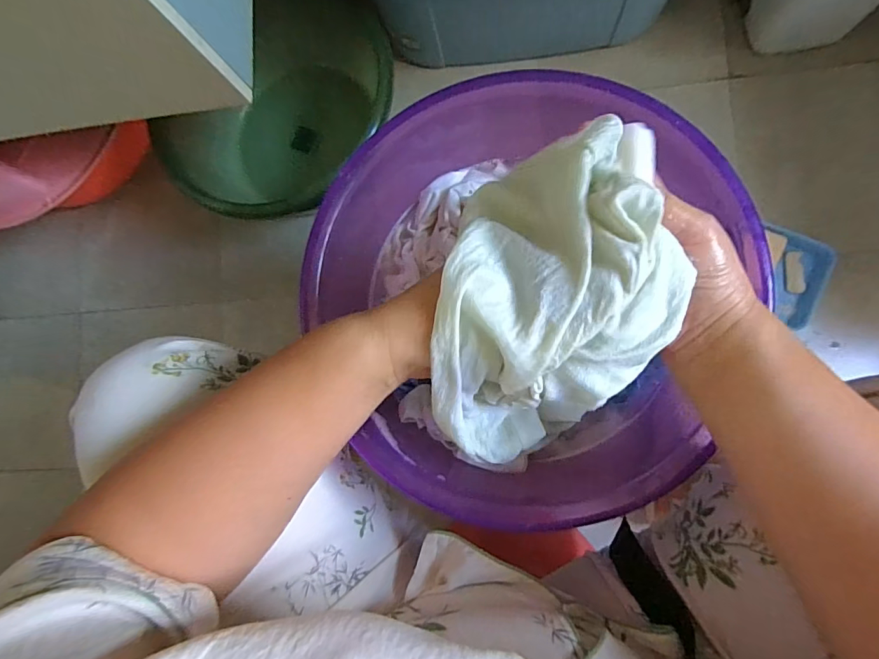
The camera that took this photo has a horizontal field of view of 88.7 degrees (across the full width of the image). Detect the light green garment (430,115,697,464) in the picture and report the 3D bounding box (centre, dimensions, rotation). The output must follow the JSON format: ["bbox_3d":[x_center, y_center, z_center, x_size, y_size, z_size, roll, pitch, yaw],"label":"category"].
[{"bbox_3d":[0.068,-0.015,0.277,0.121,0.117,0.205,8,87,8],"label":"light green garment"}]

